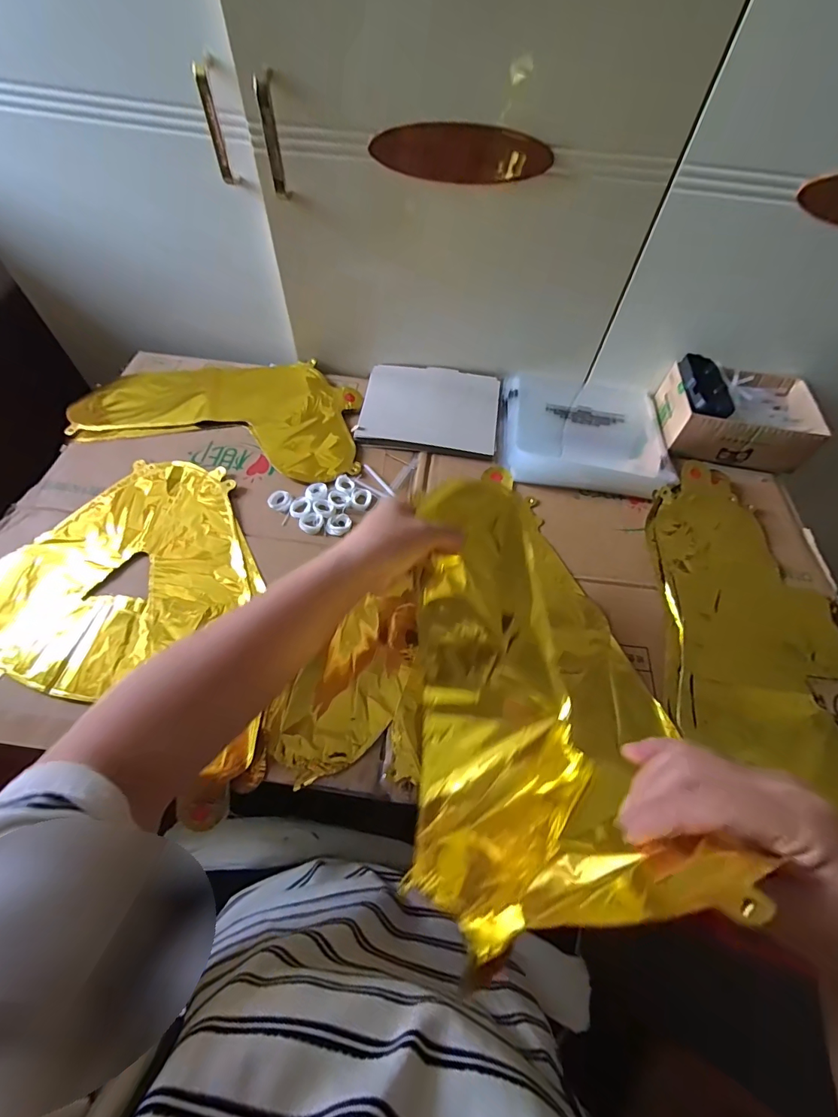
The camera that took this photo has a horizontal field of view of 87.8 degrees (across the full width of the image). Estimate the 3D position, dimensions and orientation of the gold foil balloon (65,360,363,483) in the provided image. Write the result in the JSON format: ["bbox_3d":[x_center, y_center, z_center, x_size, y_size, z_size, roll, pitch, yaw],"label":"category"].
[{"bbox_3d":[-0.275,-0.225,0.625,0.411,0.012,0.208,12,60,4],"label":"gold foil balloon"}]

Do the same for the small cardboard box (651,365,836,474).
[{"bbox_3d":[0.449,-0.208,0.617,0.184,0.070,0.138,8,60,2],"label":"small cardboard box"}]

